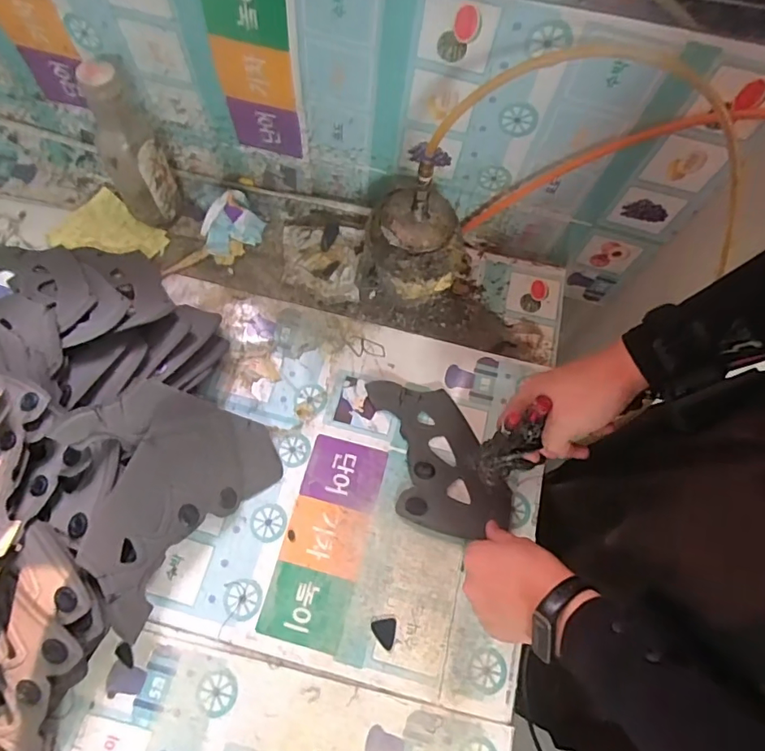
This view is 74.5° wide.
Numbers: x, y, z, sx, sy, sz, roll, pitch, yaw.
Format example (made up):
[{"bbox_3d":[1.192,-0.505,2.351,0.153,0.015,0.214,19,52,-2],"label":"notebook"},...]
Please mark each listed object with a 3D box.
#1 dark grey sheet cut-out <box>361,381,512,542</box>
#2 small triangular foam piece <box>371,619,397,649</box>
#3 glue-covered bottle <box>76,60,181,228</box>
[{"bbox_3d":[0.067,0.089,0.583,0.125,0.022,0.188,-13,68,-5],"label":"dark grey sheet cut-out"},{"bbox_3d":[0.000,0.260,0.511,0.024,0.004,0.027,15,68,3],"label":"small triangular foam piece"},{"bbox_3d":[-0.299,-0.260,0.604,0.054,0.202,0.062,31,70,9],"label":"glue-covered bottle"}]

